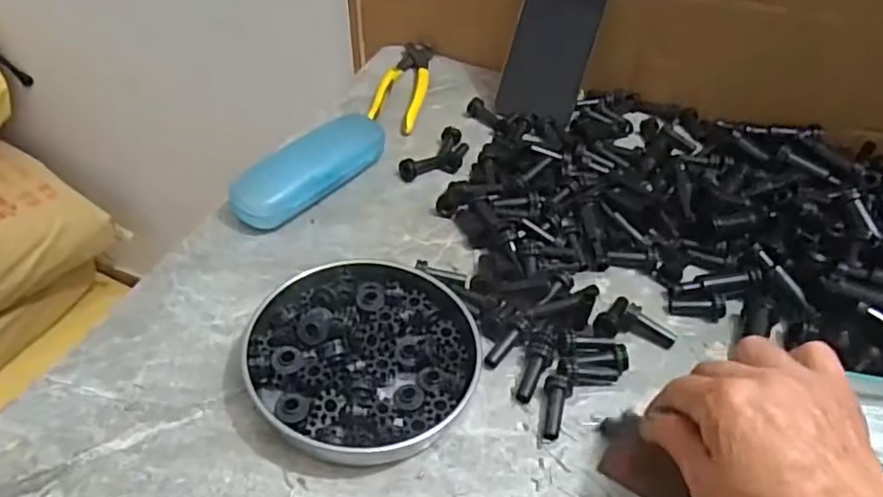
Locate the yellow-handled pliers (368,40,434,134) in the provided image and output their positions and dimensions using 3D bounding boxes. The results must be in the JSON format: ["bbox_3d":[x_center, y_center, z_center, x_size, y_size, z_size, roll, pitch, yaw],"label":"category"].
[{"bbox_3d":[-0.035,-0.167,0.651,0.043,0.019,0.159,10,44,3],"label":"yellow-handled pliers"}]

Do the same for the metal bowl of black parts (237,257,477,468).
[{"bbox_3d":[-0.047,0.063,0.398,0.133,0.027,0.136,3,44,-3],"label":"metal bowl of black parts"}]

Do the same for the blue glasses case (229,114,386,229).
[{"bbox_3d":[-0.104,-0.067,0.521,0.045,0.029,0.143,30,49,23],"label":"blue glasses case"}]

